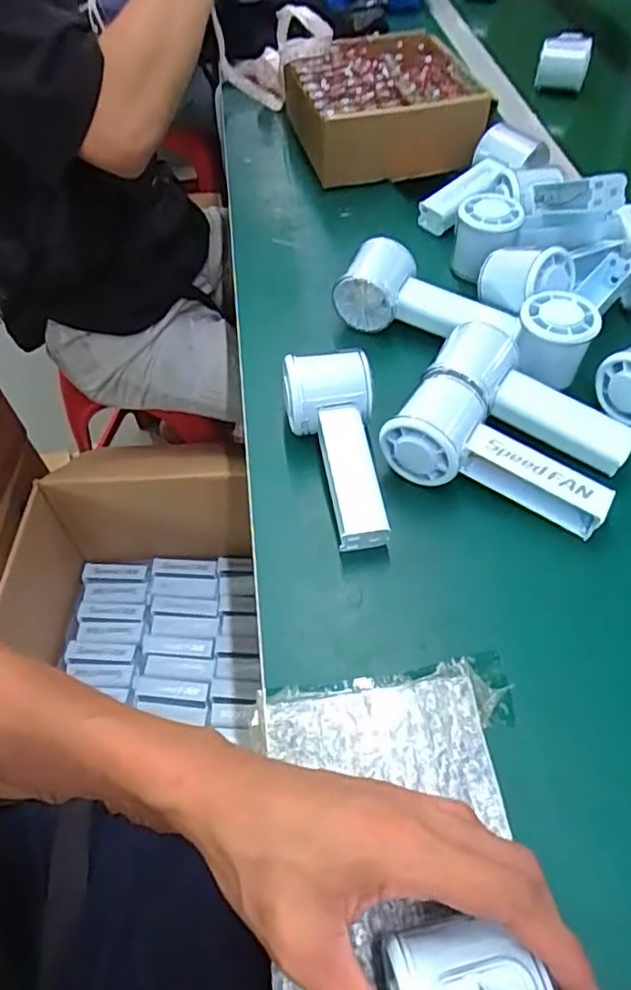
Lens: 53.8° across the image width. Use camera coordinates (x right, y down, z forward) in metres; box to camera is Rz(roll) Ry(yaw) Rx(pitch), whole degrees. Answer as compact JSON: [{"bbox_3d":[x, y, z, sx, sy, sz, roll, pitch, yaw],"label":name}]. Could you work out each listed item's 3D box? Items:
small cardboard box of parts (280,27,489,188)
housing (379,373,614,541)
[{"bbox_3d":[0.074,-0.432,0.697,0.189,0.079,0.199,-13,54,-7],"label":"small cardboard box of parts"},{"bbox_3d":[0.125,-0.032,0.421,0.147,0.052,0.065,18,56,15],"label":"housing"}]

